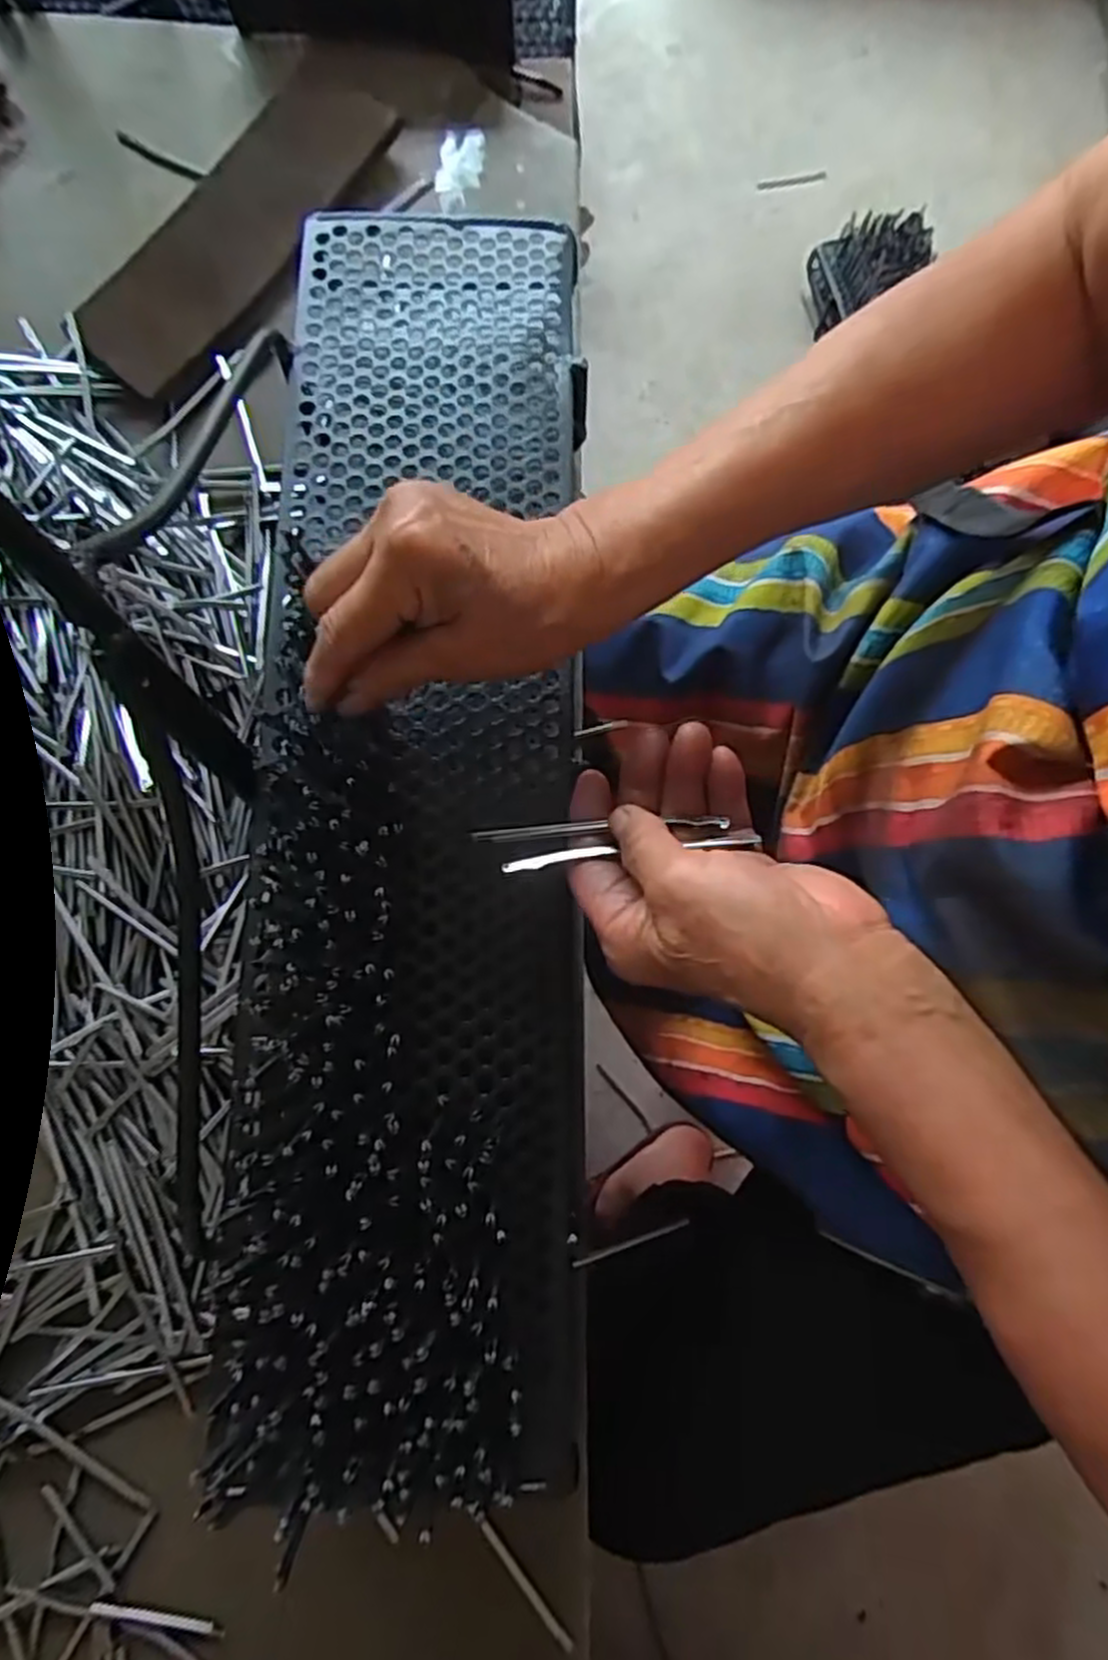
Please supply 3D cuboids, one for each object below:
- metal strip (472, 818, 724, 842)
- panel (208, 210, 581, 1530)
[{"bbox_3d":[0.019,-0.001,0.333,0.107,0.004,0.006,-3,80,1],"label":"metal strip"},{"bbox_3d":[-0.060,-0.039,0.357,0.139,0.041,0.581,2,76,-8],"label":"panel"}]

